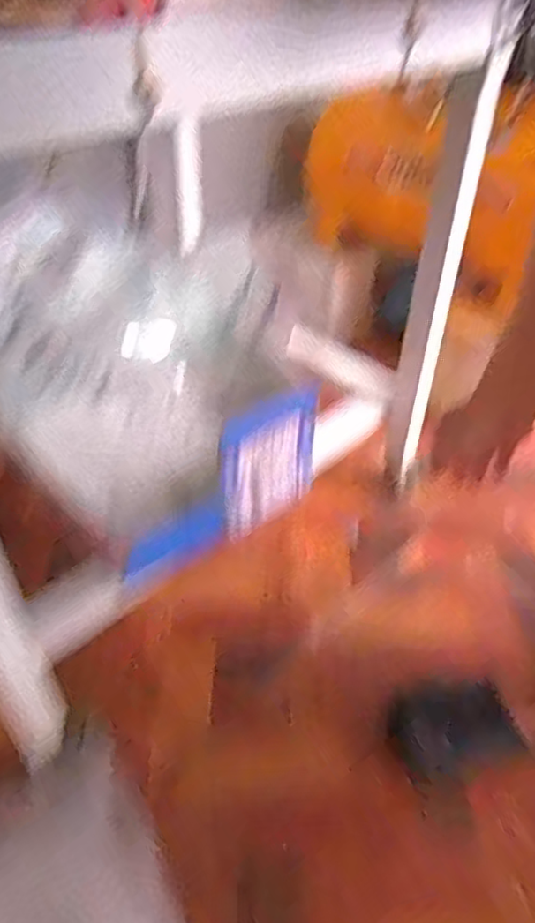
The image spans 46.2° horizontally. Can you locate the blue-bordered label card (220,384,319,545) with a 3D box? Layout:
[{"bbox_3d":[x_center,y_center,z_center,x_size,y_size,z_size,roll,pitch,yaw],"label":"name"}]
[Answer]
[{"bbox_3d":[0.006,-0.001,0.777,0.149,0.168,0.006,-23,35,-32],"label":"blue-bordered label card"}]

